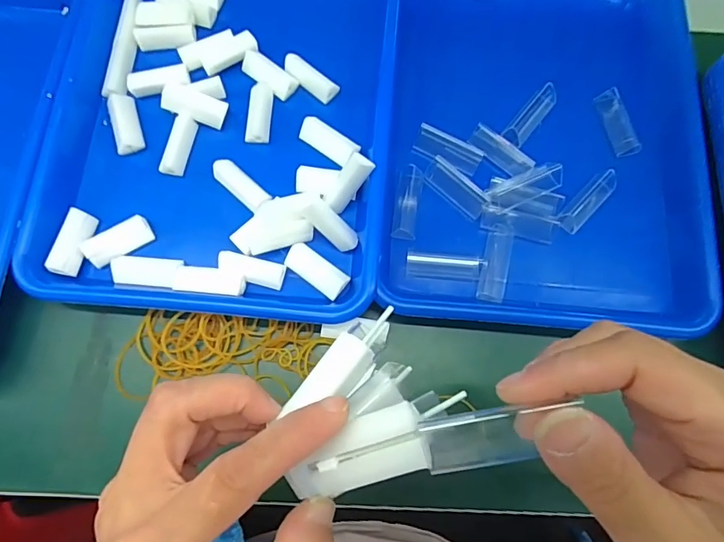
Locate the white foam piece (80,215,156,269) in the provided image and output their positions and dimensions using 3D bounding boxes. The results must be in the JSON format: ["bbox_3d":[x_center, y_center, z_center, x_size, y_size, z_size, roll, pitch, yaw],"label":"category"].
[{"bbox_3d":[-0.175,-0.021,0.330,0.047,0.017,0.016,-27,76,-9],"label":"white foam piece"}]

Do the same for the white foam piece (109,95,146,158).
[{"bbox_3d":[-0.184,-0.115,0.357,0.020,0.014,0.046,-17,75,-6],"label":"white foam piece"}]

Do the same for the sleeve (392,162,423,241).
[{"bbox_3d":[0.034,-0.053,0.350,0.019,0.008,0.057,7,74,1],"label":"sleeve"}]

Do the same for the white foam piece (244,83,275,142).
[{"bbox_3d":[-0.080,-0.125,0.363,0.018,0.008,0.049,3,74,-1],"label":"white foam piece"}]

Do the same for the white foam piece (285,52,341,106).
[{"bbox_3d":[-0.041,-0.157,0.374,0.046,0.017,0.017,39,77,9],"label":"white foam piece"}]

